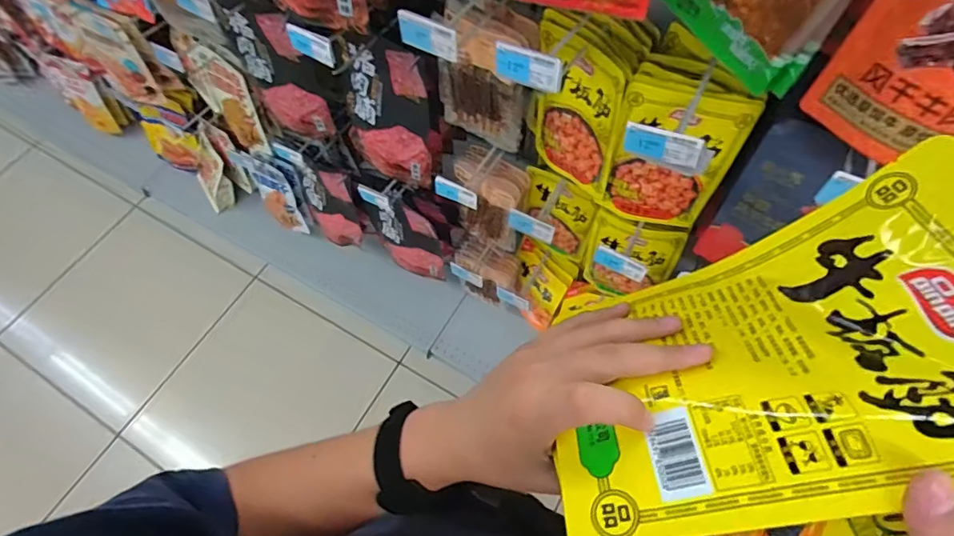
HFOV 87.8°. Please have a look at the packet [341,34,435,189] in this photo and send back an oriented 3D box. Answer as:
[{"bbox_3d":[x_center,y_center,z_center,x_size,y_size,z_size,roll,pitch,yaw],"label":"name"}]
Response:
[{"bbox_3d":[-0.169,-0.292,0.971,0.194,0.301,0.039,27,51,15],"label":"packet"}]

